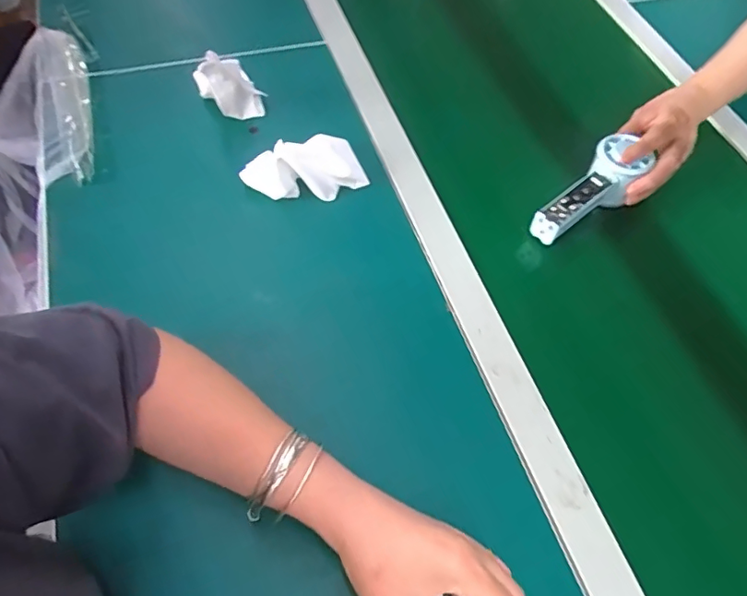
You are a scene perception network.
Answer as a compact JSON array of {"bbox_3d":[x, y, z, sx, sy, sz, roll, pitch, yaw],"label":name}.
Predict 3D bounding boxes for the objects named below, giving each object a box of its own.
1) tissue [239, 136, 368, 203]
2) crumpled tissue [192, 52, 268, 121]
[{"bbox_3d":[-0.073,-0.134,0.555,0.125,0.045,0.061,-18,62,-15],"label":"tissue"},{"bbox_3d":[-0.163,-0.246,0.590,0.068,0.082,0.060,-15,61,-13],"label":"crumpled tissue"}]

